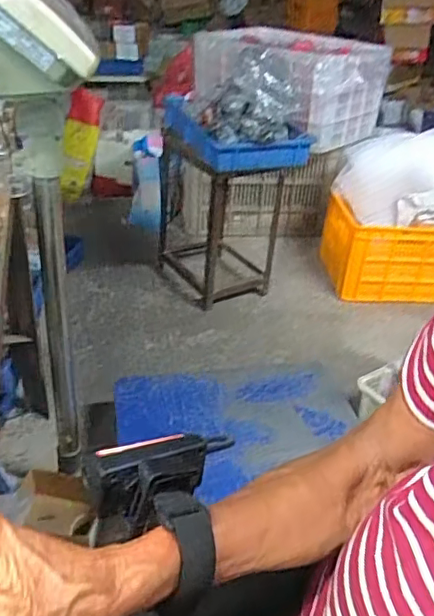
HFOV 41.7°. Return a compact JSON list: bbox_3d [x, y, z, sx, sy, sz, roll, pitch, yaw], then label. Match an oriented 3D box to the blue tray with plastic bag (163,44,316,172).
[{"bbox_3d":[0.059,-0.529,1.481,0.322,0.242,0.391,-6,33,-16],"label":"blue tray with plastic bag"}]

